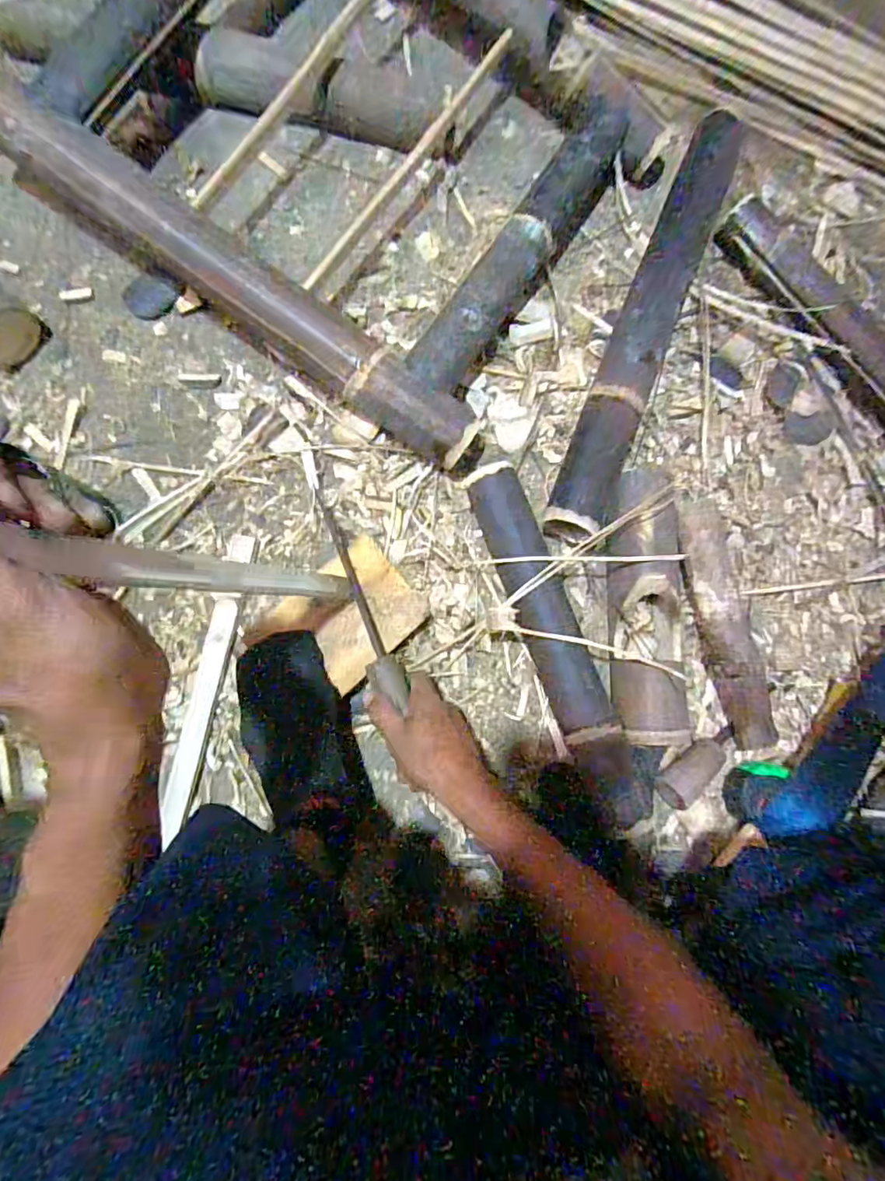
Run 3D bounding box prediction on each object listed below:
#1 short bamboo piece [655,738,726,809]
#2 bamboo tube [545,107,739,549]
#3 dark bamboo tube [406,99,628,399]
[{"bbox_3d":[0.280,0.202,0.612,0.101,0.050,0.048,-39,90,-10],"label":"short bamboo piece"},{"bbox_3d":[0.253,-0.321,0.641,0.083,0.079,0.567,23,82,-5],"label":"bamboo tube"},{"bbox_3d":[0.094,-0.394,0.639,0.069,0.079,0.422,33,81,-4],"label":"dark bamboo tube"}]

